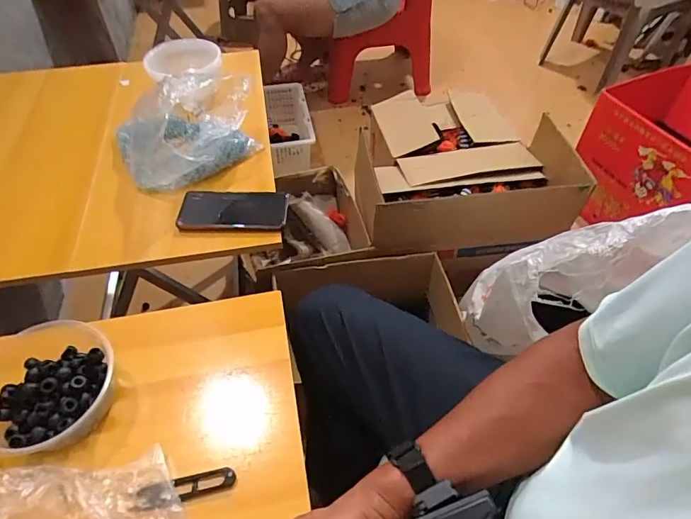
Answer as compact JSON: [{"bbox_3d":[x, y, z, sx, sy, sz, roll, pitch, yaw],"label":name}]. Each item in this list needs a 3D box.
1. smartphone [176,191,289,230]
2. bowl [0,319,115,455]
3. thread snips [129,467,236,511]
[{"bbox_3d":[-0.175,-0.077,0.695,0.167,0.014,0.081,-1,51,-1],"label":"smartphone"},{"bbox_3d":[-0.337,0.139,0.499,0.159,0.044,0.148,6,52,5],"label":"bowl"},{"bbox_3d":[-0.160,0.228,0.451,0.096,0.005,0.022,-11,52,-9],"label":"thread snips"}]

